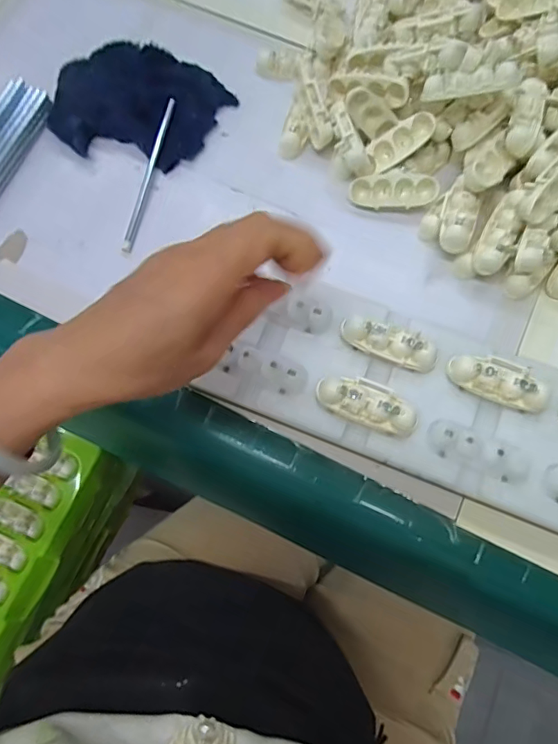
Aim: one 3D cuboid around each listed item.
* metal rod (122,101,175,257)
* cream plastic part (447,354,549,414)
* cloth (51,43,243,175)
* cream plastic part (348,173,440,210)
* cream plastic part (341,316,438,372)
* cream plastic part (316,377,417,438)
[{"bbox_3d":[-0.103,-0.157,0.397,0.009,0.006,0.138,10,73,4],"label":"metal rod"},{"bbox_3d":[0.141,0.005,0.324,0.063,0.016,0.028,17,74,5],"label":"cream plastic part"},{"bbox_3d":[-0.116,-0.220,0.414,0.126,0.018,0.105,20,74,7],"label":"cloth"},{"bbox_3d":[0.087,-0.137,0.385,0.064,0.010,0.026,4,117,9],"label":"cream plastic part"},{"bbox_3d":[0.072,-0.018,0.331,0.063,0.015,0.020,18,74,6],"label":"cream plastic part"},{"bbox_3d":[0.056,0.019,0.318,0.062,0.016,0.026,20,74,6],"label":"cream plastic part"}]

